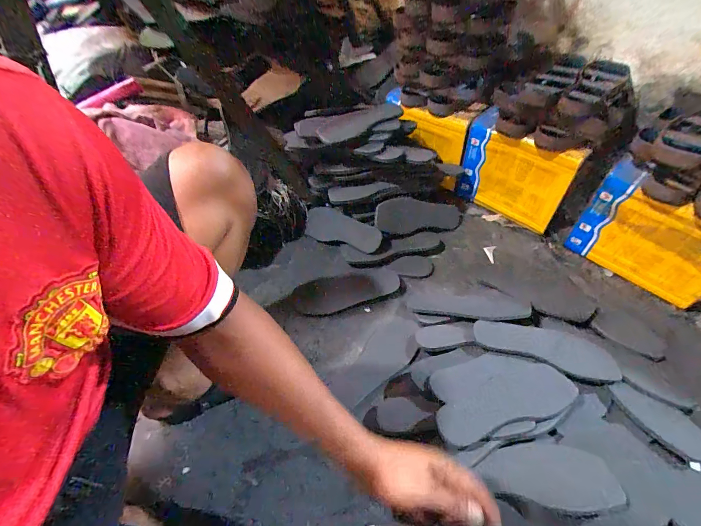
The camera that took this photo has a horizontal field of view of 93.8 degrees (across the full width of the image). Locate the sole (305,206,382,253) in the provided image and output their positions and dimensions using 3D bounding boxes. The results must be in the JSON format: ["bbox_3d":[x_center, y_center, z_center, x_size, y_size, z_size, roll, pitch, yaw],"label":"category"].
[{"bbox_3d":[-0.020,-0.089,0.844,0.209,0.019,0.086,15,90,18],"label":"sole"}]

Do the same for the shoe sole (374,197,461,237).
[{"bbox_3d":[0.185,-0.125,0.858,0.248,0.026,0.090,-9,83,-22],"label":"shoe sole"}]

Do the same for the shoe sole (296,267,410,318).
[{"bbox_3d":[-0.003,0.065,0.775,0.258,0.009,0.108,-9,51,-7],"label":"shoe sole"}]

